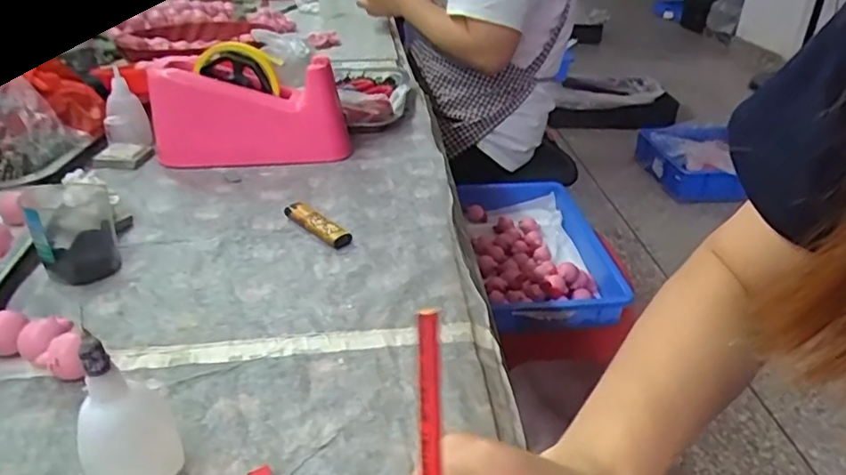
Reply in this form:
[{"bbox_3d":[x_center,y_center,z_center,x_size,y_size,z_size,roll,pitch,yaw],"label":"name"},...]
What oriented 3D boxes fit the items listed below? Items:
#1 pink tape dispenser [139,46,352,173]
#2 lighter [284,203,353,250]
[{"bbox_3d":[-0.180,-0.135,0.633,0.195,0.109,0.068,-2,32,-3],"label":"pink tape dispenser"},{"bbox_3d":[-0.091,-0.012,0.530,0.074,0.014,0.018,27,41,37],"label":"lighter"}]

